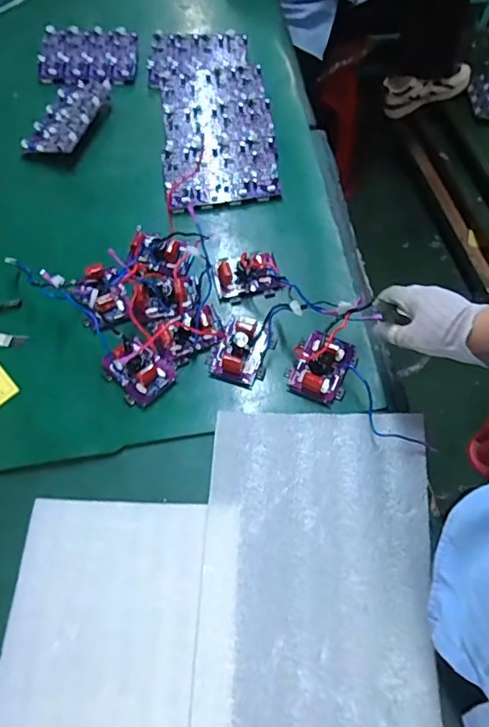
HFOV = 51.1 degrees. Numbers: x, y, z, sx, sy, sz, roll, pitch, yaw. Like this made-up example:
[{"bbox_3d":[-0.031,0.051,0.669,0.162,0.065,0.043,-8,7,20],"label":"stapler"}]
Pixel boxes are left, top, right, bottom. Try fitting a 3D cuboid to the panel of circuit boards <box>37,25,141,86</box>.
[{"bbox_3d":[-0.307,-0.606,1.008,0.191,0.007,0.126,5,79,4],"label":"panel of circuit boards"}]

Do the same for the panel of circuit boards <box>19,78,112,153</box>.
[{"bbox_3d":[-0.322,-0.464,0.947,0.112,0.022,0.214,9,62,18],"label":"panel of circuit boards"}]

